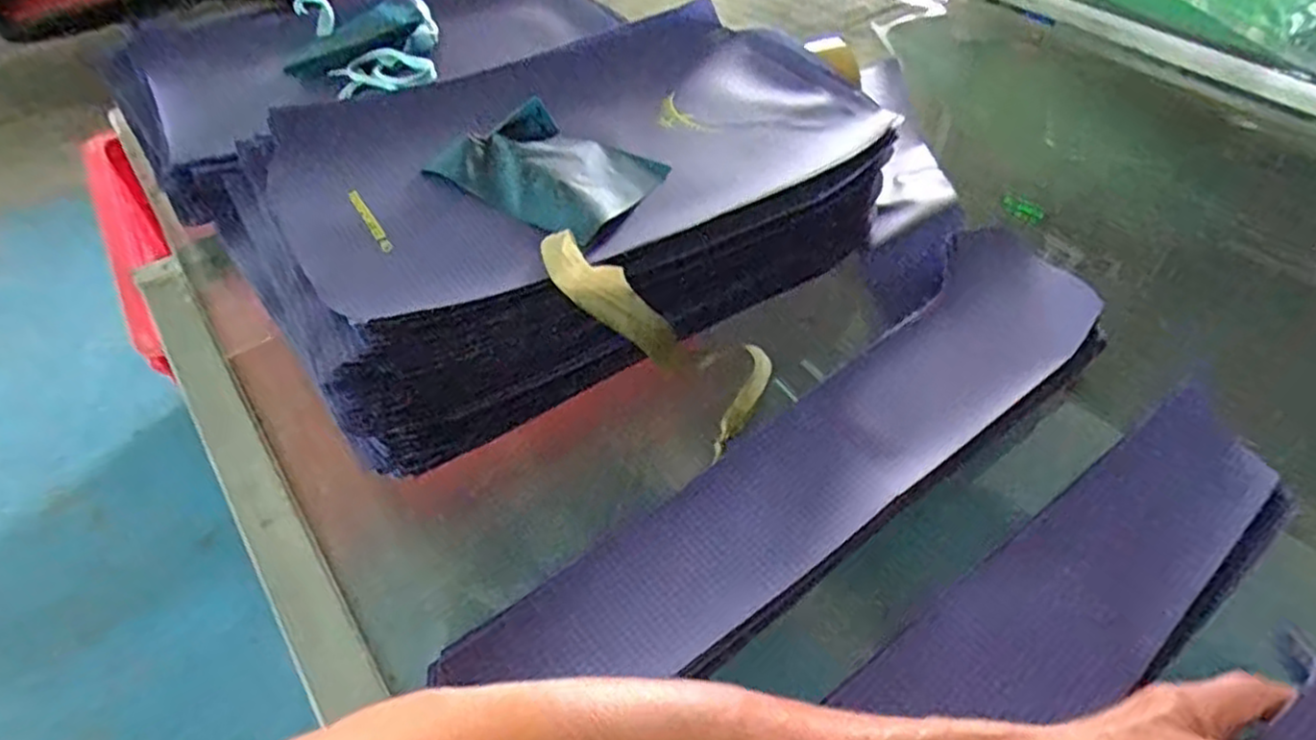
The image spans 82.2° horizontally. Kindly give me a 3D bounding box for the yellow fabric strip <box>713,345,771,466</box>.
[{"bbox_3d":[0.068,0.025,0.586,0.024,0.015,0.124,13,48,13],"label":"yellow fabric strip"}]

